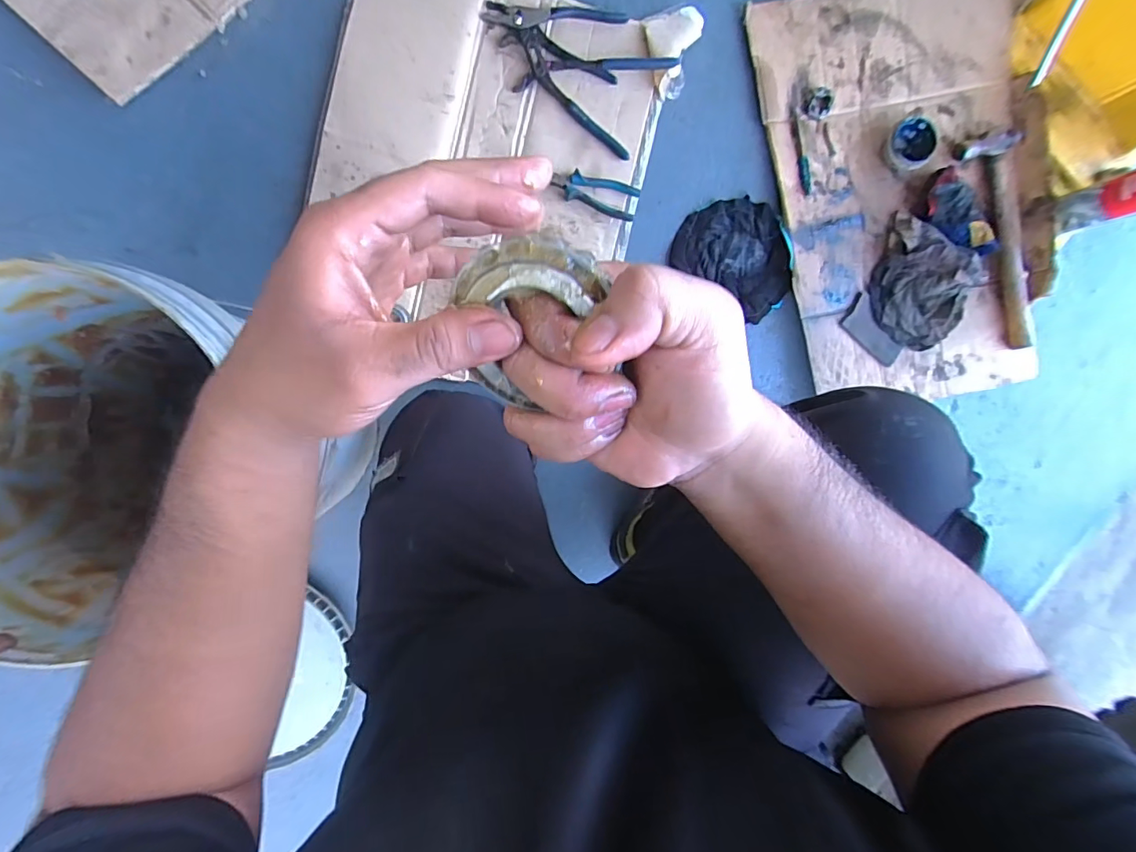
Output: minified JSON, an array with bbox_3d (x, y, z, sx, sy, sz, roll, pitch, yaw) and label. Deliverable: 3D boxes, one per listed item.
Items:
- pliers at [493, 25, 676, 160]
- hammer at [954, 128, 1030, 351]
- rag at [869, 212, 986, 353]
[{"bbox_3d":[0.019,-0.535,0.750,0.244,0.015,0.154,28,92,-2],"label":"pliers"},{"bbox_3d":[0.718,-0.302,0.821,0.095,0.034,0.345,-18,95,-4],"label":"hammer"},{"bbox_3d":[0.572,-0.222,0.796,0.166,0.056,0.184,23,91,-7],"label":"rag"}]

